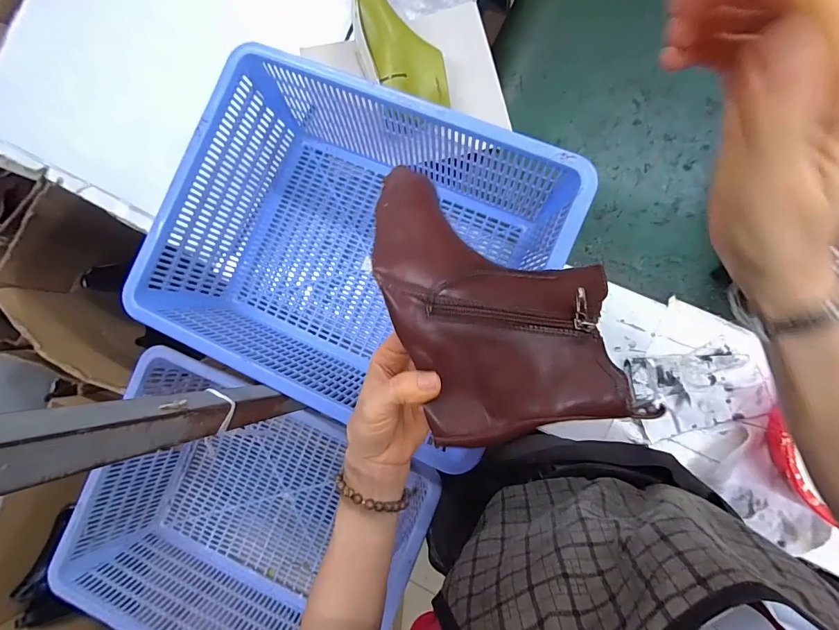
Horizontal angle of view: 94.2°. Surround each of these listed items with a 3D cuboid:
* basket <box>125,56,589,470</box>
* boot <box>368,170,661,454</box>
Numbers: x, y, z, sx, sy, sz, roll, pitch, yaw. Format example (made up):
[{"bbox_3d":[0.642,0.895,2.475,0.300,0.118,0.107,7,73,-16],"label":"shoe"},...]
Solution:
[{"bbox_3d":[-0.078,-0.081,0.524,0.455,0.163,0.366,26,88,9],"label":"basket"},{"bbox_3d":[0.050,-0.028,0.302,0.148,0.069,0.234,-16,82,5],"label":"boot"}]

